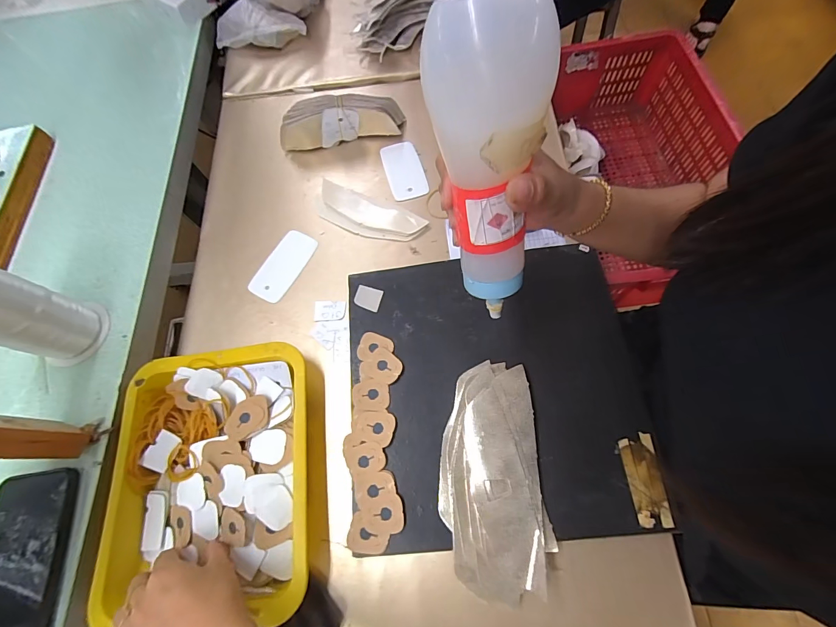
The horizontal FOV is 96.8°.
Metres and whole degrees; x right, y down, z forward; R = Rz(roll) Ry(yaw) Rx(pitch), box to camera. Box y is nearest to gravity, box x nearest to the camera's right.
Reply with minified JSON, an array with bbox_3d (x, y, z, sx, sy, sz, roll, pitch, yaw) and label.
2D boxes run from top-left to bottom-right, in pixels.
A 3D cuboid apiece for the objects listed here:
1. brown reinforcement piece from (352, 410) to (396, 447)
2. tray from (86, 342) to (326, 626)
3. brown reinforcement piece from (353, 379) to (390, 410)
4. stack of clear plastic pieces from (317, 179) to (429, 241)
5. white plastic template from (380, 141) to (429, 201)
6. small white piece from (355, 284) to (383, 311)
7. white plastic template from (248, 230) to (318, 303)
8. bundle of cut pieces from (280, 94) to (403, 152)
[{"bbox_3d":[-0.046,0.116,0.384,0.043,0.004,0.033,14,69,8],"label":"brown reinforcement piece"},{"bbox_3d":[-0.206,0.164,0.383,0.204,0.040,0.250,-4,68,1],"label":"tray"},{"bbox_3d":[-0.050,0.087,0.399,0.038,0.004,0.032,-4,68,1],"label":"brown reinforcement piece"},{"bbox_3d":[-0.070,-0.134,0.513,0.160,0.013,0.056,25,71,12],"label":"stack of clear plastic pieces"},{"bbox_3d":[-0.021,-0.210,0.540,0.053,0.004,0.101,-16,68,-4],"label":"white plastic template"},{"bbox_3d":[-0.060,-0.019,0.445,0.031,0.004,0.028,14,69,8],"label":"small white piece"},{"bbox_3d":[-0.183,-0.066,0.503,0.057,0.005,0.105,30,72,14],"label":"white plastic template"},{"bbox_3d":[-0.115,-0.289,0.553,0.185,0.056,0.053,-4,68,1],"label":"bundle of cut pieces"}]

